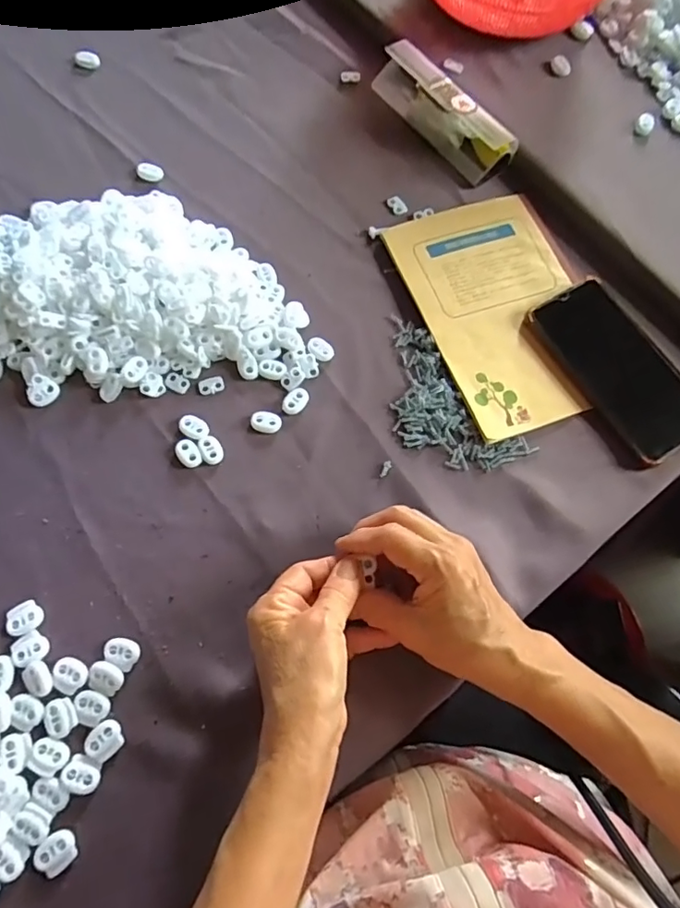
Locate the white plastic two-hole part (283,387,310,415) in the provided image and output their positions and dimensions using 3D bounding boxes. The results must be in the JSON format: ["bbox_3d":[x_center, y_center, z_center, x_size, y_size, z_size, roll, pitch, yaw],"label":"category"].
[{"bbox_3d":[-0.033,-0.040,0.410,0.014,0.004,0.023,37,73,11],"label":"white plastic two-hole part"}]

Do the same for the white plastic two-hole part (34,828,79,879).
[{"bbox_3d":[-0.160,0.227,0.307,0.019,0.007,0.020,39,73,12],"label":"white plastic two-hole part"}]

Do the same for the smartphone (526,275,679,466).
[{"bbox_3d":[0.220,-0.070,0.417,0.076,0.011,0.149,-30,73,-12],"label":"smartphone"}]

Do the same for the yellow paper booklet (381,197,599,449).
[{"bbox_3d":[0.133,-0.121,0.441,0.132,0.007,0.207,-19,71,-9],"label":"yellow paper booklet"}]

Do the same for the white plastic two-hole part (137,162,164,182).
[{"bbox_3d":[-0.169,-0.251,0.479,0.023,0.004,0.017,23,71,7],"label":"white plastic two-hole part"}]

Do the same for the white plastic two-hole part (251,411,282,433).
[{"bbox_3d":[-0.055,-0.024,0.403,0.022,0.004,0.016,10,70,2],"label":"white plastic two-hole part"}]

